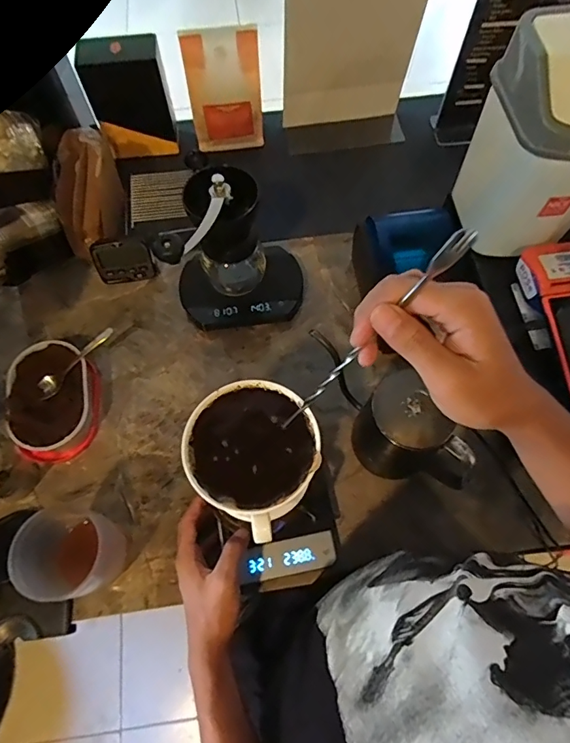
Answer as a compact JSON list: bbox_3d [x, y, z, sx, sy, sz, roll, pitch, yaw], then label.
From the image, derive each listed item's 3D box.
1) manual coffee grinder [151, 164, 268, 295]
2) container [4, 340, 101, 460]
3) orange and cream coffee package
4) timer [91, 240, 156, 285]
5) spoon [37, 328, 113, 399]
[{"bbox_3d":[-0.082,-0.143,0.563,0.088,0.194,0.143,11,66,6],"label":"manual coffee grinder"},{"bbox_3d":[-0.297,0.038,0.585,0.104,0.049,0.152,-9,68,-4],"label":"container"},{"bbox_3d":[-0.095,-0.443,0.726,0.114,0.181,0.044,-8,66,-3],"label":"orange and cream coffee package"},{"bbox_3d":[-0.237,-0.160,0.668,0.081,0.065,0.012,-12,30,-10],"label":"timer"},{"bbox_3d":[-0.274,-0.013,0.597,0.120,0.025,0.022,-42,74,-15],"label":"spoon"}]

